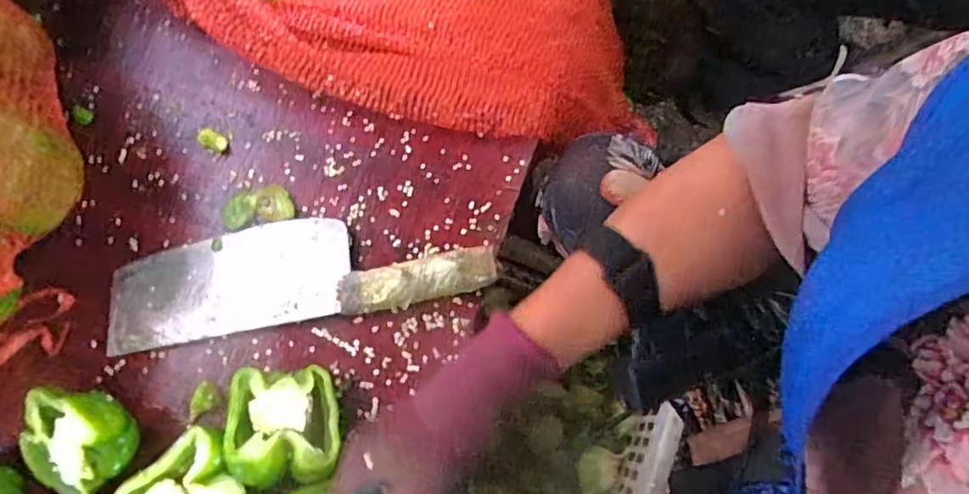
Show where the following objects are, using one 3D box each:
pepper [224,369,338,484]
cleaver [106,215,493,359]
[{"bbox_3d":[-0.144,0.130,0.432,0.076,0.055,0.079,-7,73,0],"label":"pepper"},{"bbox_3d":[-0.157,0.016,0.482,0.321,0.028,0.091,-8,73,-1],"label":"cleaver"}]

